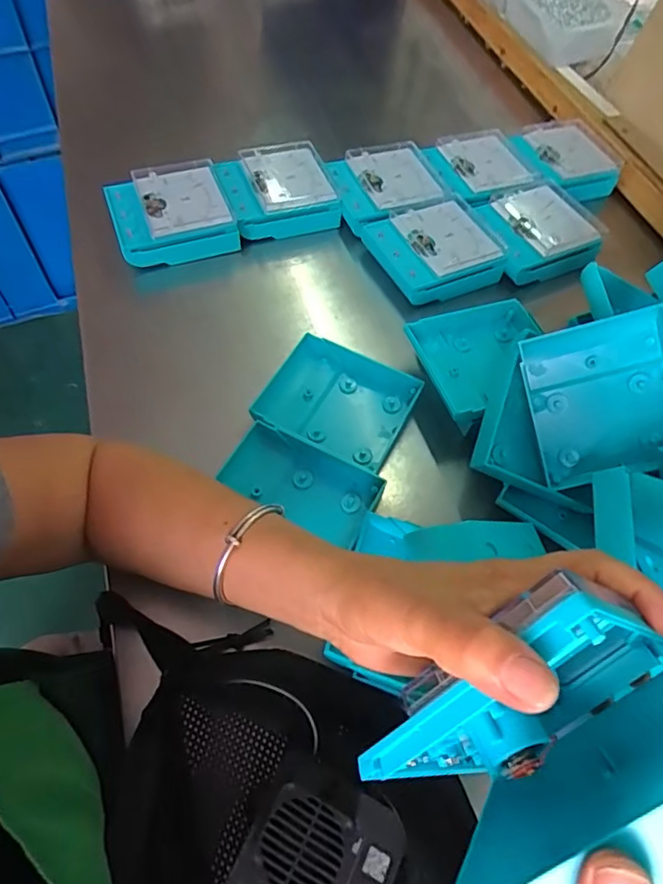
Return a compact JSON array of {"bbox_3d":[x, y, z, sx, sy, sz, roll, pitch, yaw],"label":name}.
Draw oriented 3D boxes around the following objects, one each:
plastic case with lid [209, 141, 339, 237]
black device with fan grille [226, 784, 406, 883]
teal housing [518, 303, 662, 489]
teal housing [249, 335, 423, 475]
[{"bbox_3d":[-0.059,-0.269,0.594,0.120,0.057,0.112,-12,60,-11],"label":"plastic case with lid"},{"bbox_3d":[-0.007,0.205,0.255,0.070,0.021,0.077,26,60,11],"label":"black device with fan grille"},{"bbox_3d":[0.202,-0.031,0.398,0.105,0.117,0.022,-14,13,16],"label":"teal housing"},{"bbox_3d":[0.006,-0.033,0.461,0.114,0.025,0.103,24,60,10],"label":"teal housing"}]

